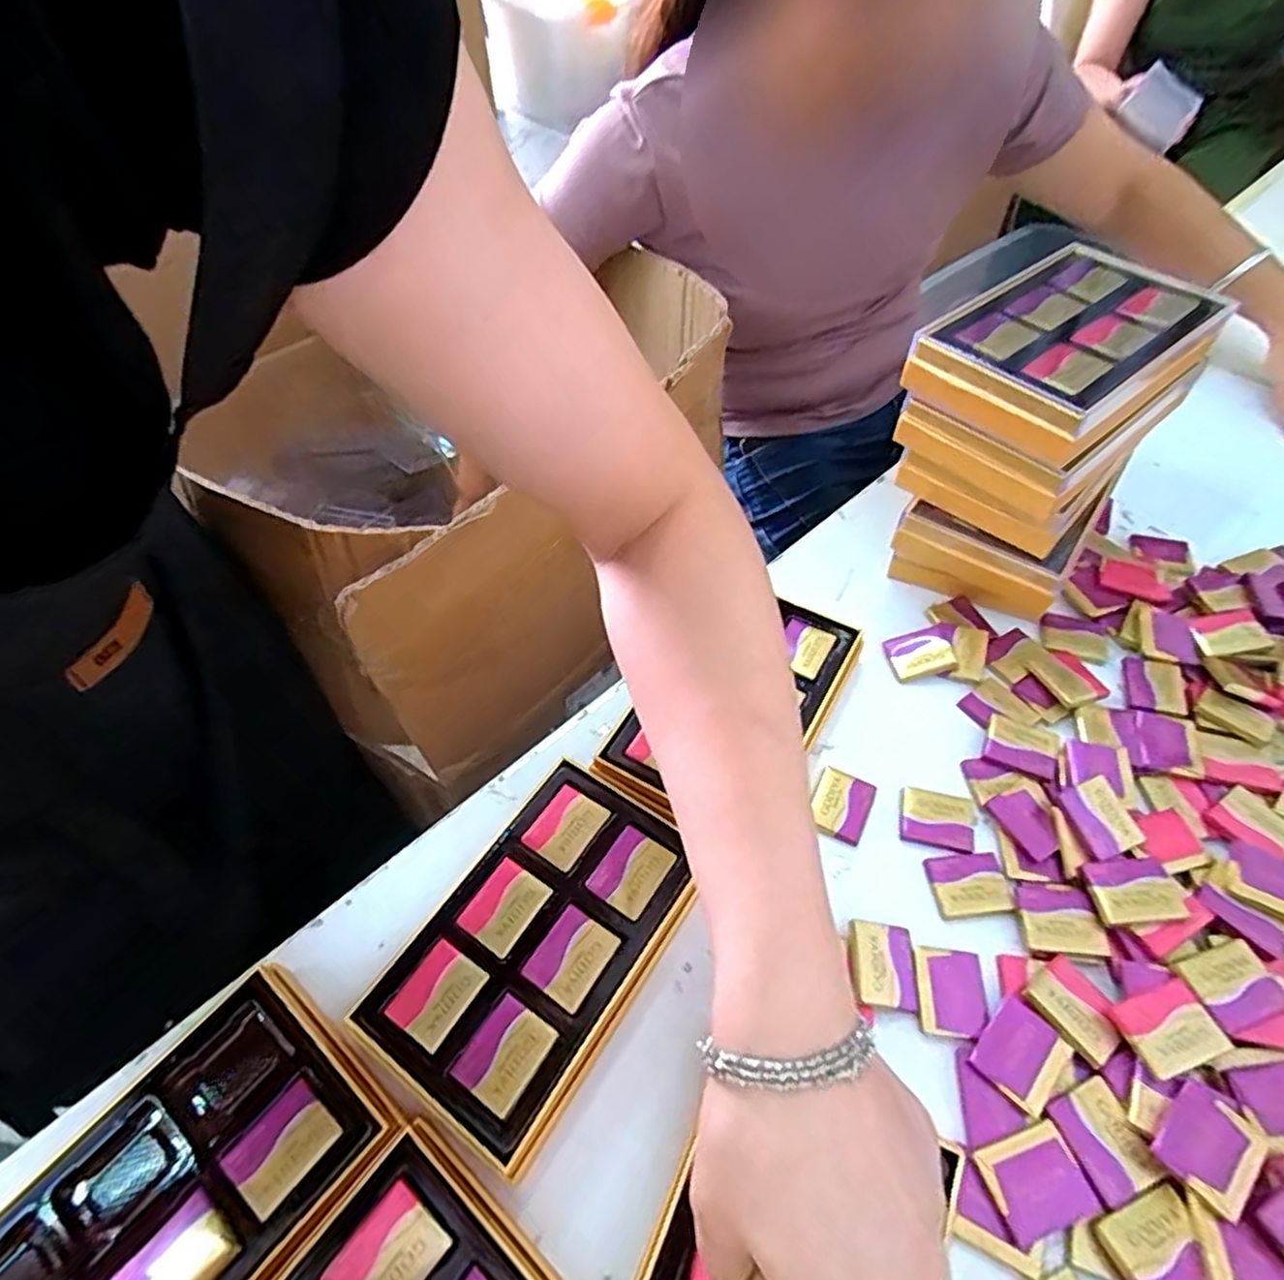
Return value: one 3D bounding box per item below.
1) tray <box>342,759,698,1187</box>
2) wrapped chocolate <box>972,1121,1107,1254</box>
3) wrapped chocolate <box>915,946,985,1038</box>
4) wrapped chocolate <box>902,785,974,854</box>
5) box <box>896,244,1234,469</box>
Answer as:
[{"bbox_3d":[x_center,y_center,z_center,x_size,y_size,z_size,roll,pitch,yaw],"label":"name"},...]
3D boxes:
[{"bbox_3d":[-0.049,0.155,0.353,0.105,0.041,0.165,27,58,24],"label":"tray"},{"bbox_3d":[0.166,0.227,0.293,0.040,0.004,0.035,-17,51,-8],"label":"wrapped chocolate"},{"bbox_3d":[0.153,0.173,0.344,0.030,0.004,0.040,5,52,9],"label":"wrapped chocolate"},{"bbox_3d":[0.169,0.102,0.398,0.040,0.005,0.032,11,53,14],"label":"wrapped chocolate"},{"bbox_3d":[0.251,-0.176,0.407,0.171,0.039,0.111,-37,60,-23],"label":"box"}]

